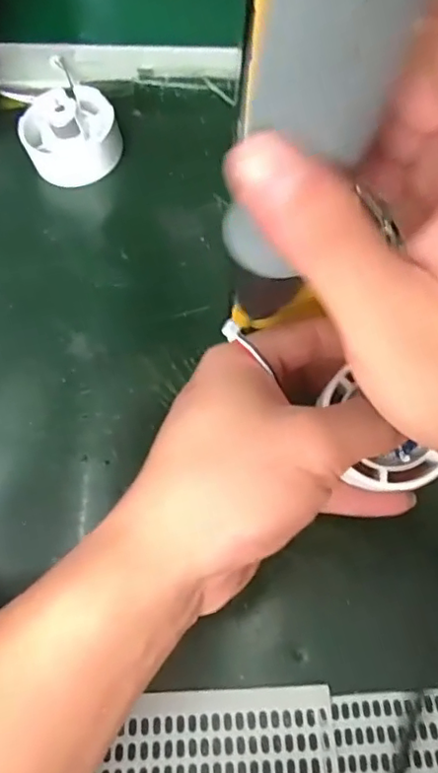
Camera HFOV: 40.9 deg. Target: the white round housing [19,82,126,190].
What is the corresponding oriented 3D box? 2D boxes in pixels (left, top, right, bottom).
[{"bbox_3d":[-0.085,-0.146,0.337,0.053,0.034,0.055,1,64,-2],"label":"white round housing"}]

